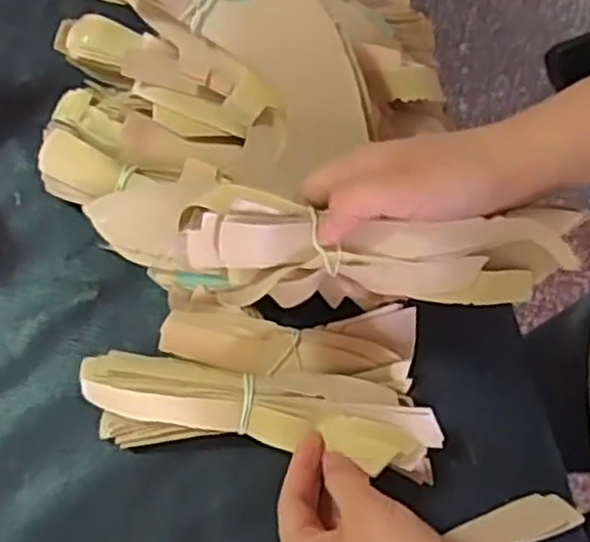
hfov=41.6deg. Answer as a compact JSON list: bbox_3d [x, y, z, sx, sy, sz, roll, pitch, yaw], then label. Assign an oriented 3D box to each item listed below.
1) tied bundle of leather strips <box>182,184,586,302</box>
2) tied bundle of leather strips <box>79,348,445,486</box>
[{"bbox_3d":[0.041,-0.012,0.383,0.185,0.056,0.049,4,73,-1],"label":"tied bundle of leather strips"},{"bbox_3d":[-0.020,0.081,0.442,0.198,0.035,0.050,7,73,4],"label":"tied bundle of leather strips"}]

